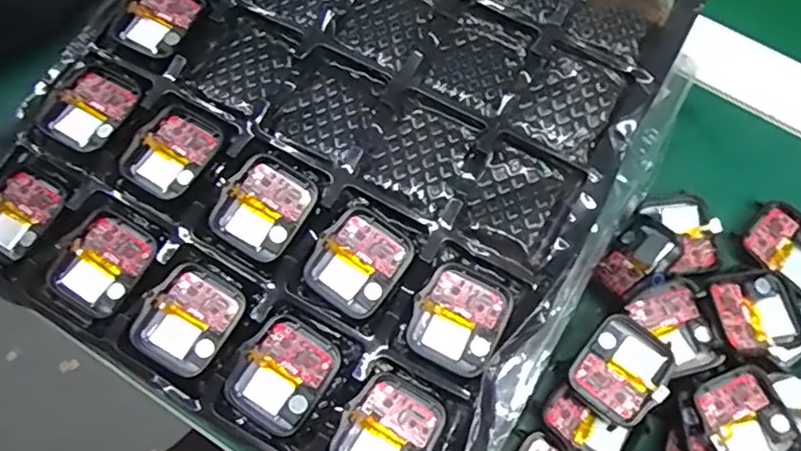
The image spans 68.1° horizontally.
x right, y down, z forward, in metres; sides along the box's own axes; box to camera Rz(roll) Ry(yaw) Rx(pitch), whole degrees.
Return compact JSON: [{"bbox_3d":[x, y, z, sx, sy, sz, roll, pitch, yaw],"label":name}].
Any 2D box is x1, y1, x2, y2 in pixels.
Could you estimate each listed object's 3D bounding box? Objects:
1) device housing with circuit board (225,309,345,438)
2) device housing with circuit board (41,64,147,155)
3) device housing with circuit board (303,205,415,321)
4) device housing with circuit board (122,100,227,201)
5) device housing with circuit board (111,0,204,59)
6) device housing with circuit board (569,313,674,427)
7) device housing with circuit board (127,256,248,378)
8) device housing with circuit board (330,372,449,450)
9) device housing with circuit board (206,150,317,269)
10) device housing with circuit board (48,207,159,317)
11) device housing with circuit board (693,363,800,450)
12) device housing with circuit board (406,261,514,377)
[{"bbox_3d":[-0.048,0.061,0.245,0.037,0.008,0.044,34,76,10],"label":"device housing with circuit board"},{"bbox_3d":[-0.142,-0.054,0.277,0.036,0.010,0.041,31,76,9],"label":"device housing with circuit board"},{"bbox_3d":[-0.018,0.016,0.257,0.036,0.011,0.041,35,76,10],"label":"device housing with circuit board"},{"bbox_3d":[-0.102,-0.033,0.269,0.034,0.006,0.042,33,76,9],"label":"device housing with circuit board"},{"bbox_3d":[-0.116,-0.100,0.286,0.035,0.006,0.038,27,75,8],"label":"device housing with circuit board"},{"bbox_3d":[0.100,0.066,0.269,0.036,0.016,0.042,39,77,11],"label":"device housing with circuit board"},{"bbox_3d":[-0.089,0.040,0.251,0.035,0.009,0.042,32,76,9],"label":"device housing with circuit board"},{"bbox_3d":[-0.005,0.083,0.237,0.036,0.008,0.043,31,76,9],"label":"device housing with circuit board"},{"bbox_3d":[-0.059,-0.008,0.257,0.036,0.007,0.041,33,76,9],"label":"device housing with circuit board"},{"bbox_3d":[-0.129,0.016,0.257,0.035,0.006,0.042,31,76,9],"label":"device housing with circuit board"},{"bbox_3d":[0.151,0.087,0.263,0.038,0.013,0.042,-24,75,-7],"label":"device housing with circuit board"},{"bbox_3d":[0.025,0.039,0.252,0.037,0.010,0.041,25,75,7],"label":"device housing with circuit board"}]

